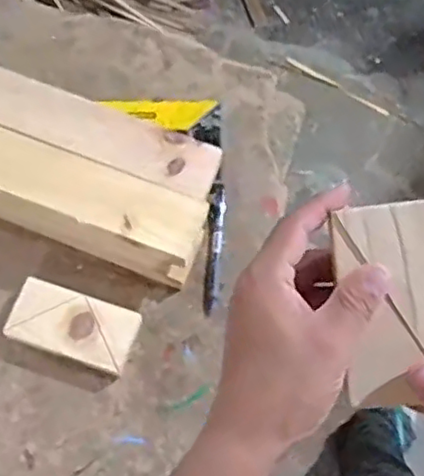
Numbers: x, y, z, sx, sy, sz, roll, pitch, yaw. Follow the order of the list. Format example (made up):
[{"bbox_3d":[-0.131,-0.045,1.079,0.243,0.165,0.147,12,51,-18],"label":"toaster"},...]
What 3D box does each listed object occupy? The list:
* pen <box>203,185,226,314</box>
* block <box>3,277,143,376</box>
[{"bbox_3d":[0.003,0.009,0.677,0.018,0.011,0.143,4,69,-2],"label":"pen"},{"bbox_3d":[-0.138,0.088,0.630,0.123,0.028,0.063,19,69,4],"label":"block"}]

